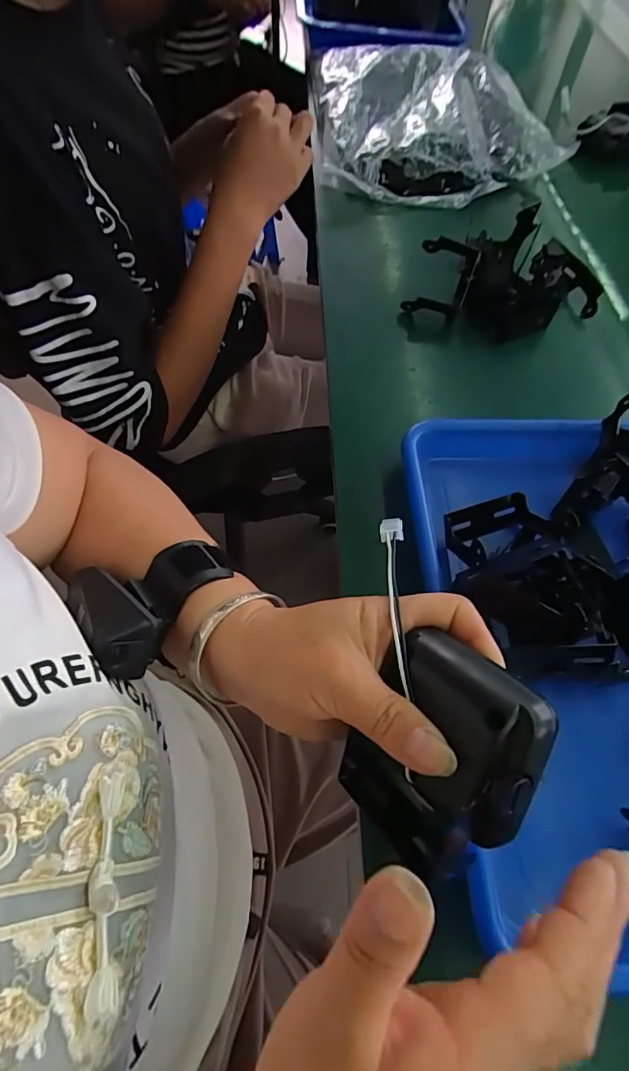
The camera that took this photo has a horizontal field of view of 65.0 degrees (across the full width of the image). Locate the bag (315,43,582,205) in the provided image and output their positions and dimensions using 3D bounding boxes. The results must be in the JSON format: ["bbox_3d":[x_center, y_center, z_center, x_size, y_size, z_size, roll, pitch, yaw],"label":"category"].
[{"bbox_3d":[0.139,-0.540,0.637,0.271,0.062,0.353,-1,57,-2],"label":"bag"}]

